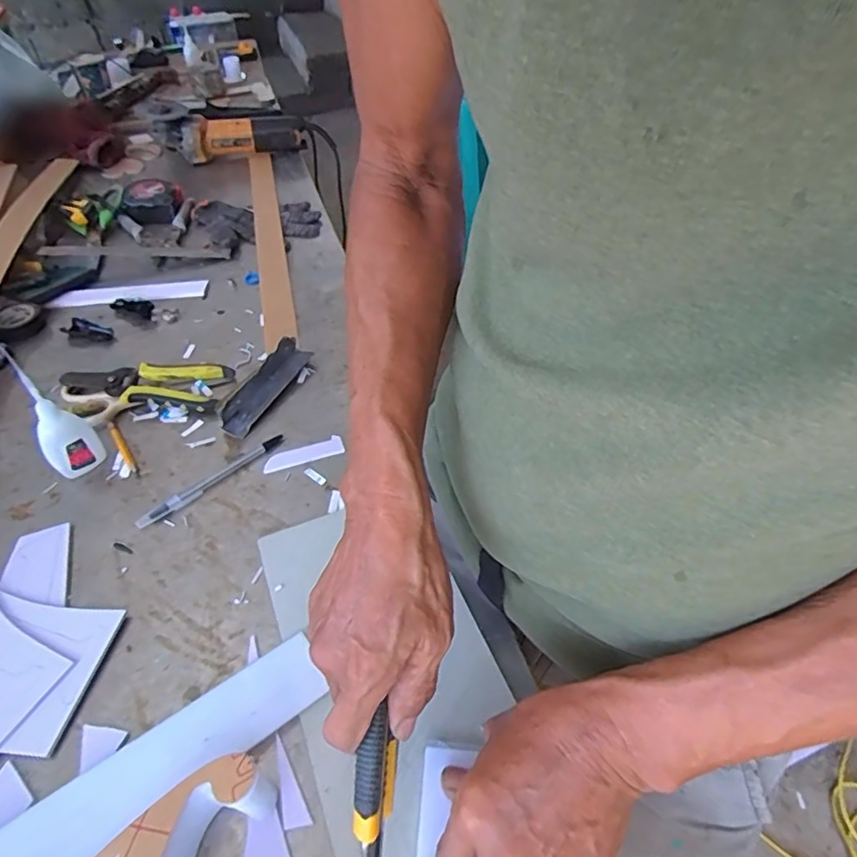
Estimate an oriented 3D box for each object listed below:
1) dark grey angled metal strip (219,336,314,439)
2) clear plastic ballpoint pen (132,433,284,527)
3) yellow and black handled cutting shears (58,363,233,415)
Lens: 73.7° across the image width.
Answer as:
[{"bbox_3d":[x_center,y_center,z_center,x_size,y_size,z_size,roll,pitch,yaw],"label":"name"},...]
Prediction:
[{"bbox_3d":[-0.171,-0.050,0.609,0.023,0.033,0.132,16,49,16],"label":"dark grey angled metal strip"},{"bbox_3d":[-0.201,0.046,0.535,0.014,0.007,0.147,35,57,30],"label":"clear plastic ballpoint pen"},{"bbox_3d":[-0.303,-0.048,0.616,0.163,0.025,0.062,2,47,4],"label":"yellow and black handled cutting shears"}]

